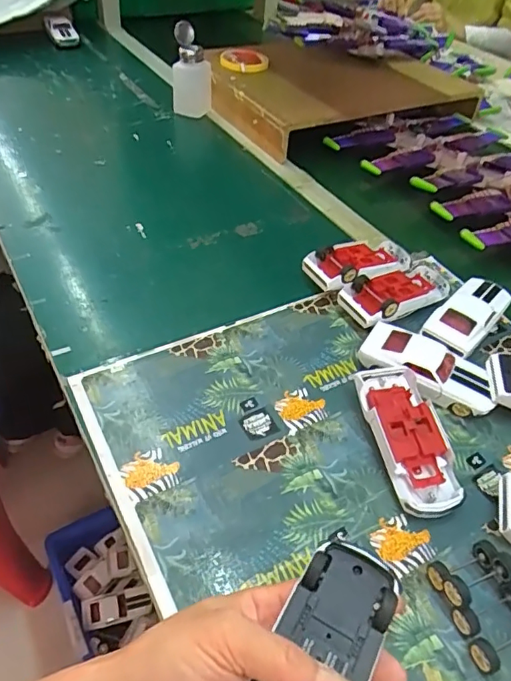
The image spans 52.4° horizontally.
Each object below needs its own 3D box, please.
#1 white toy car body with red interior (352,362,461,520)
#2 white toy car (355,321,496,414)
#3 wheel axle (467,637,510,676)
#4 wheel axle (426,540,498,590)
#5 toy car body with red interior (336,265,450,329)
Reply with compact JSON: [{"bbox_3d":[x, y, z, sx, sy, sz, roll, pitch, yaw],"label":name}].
[{"bbox_3d":[0.127,0.082,0.437,0.059,0.030,0.127,-4,46,-10],"label":"white toy car body with red interior"},{"bbox_3d":[0.162,0.026,0.491,0.123,0.030,0.052,24,47,17],"label":"white toy car"},{"bbox_3d":[0.166,0.197,0.339,0.054,0.018,0.019,-13,48,-19],"label":"wheel axle"},{"bbox_3d":[0.148,0.160,0.371,0.052,0.020,0.017,-13,48,-19],"label":"wheel axle"},{"bbox_3d":[0.156,-0.053,0.567,0.131,0.033,0.059,-22,51,-26],"label":"toy car body with red interior"}]

